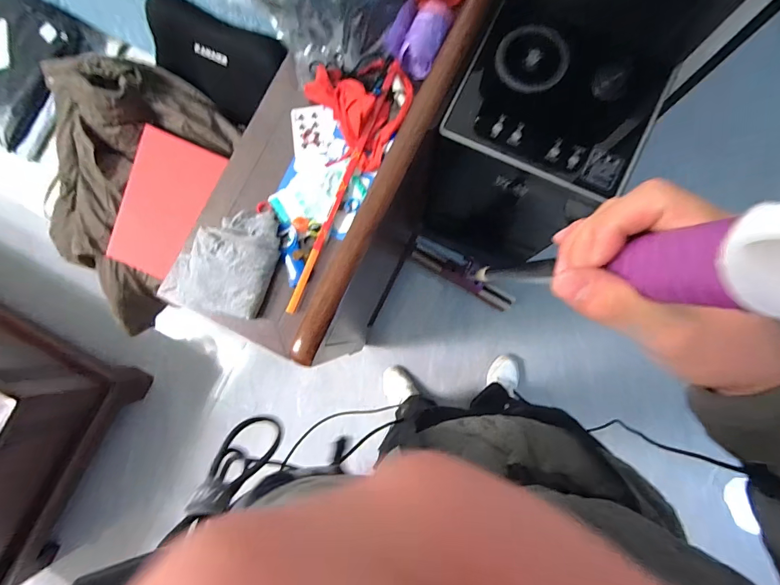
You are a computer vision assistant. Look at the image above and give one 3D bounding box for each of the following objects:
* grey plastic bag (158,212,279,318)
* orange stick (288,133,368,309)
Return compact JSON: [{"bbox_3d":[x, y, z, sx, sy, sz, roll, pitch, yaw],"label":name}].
[{"bbox_3d":[-0.278,-0.055,0.603,0.178,0.032,0.171,10,84,4],"label":"grey plastic bag"},{"bbox_3d":[-0.103,-0.113,0.608,0.015,0.010,0.308,22,85,5],"label":"orange stick"}]

